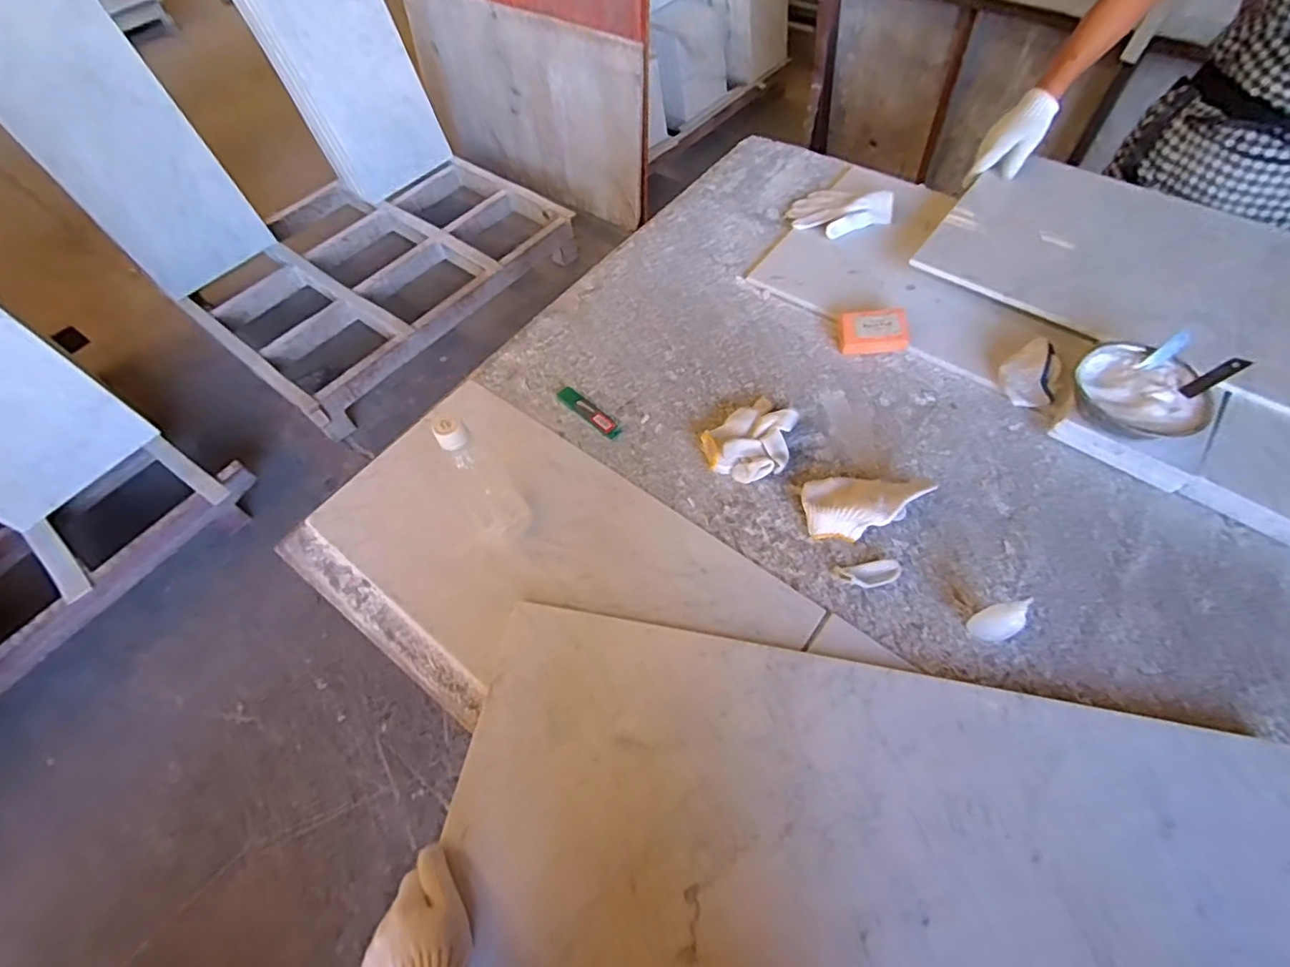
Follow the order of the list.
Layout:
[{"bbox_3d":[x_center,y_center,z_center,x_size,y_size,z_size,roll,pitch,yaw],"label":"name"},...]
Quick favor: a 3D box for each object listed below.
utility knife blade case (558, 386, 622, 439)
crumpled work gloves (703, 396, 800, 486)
[{"bbox_3d":[-0.078,-0.104,0.811,0.028,0.012,0.110,-40,63,-20],"label":"utility knife blade case"},{"bbox_3d":[0.148,-0.058,0.754,0.136,0.039,0.104,-36,62,-18],"label":"crumpled work gloves"}]

